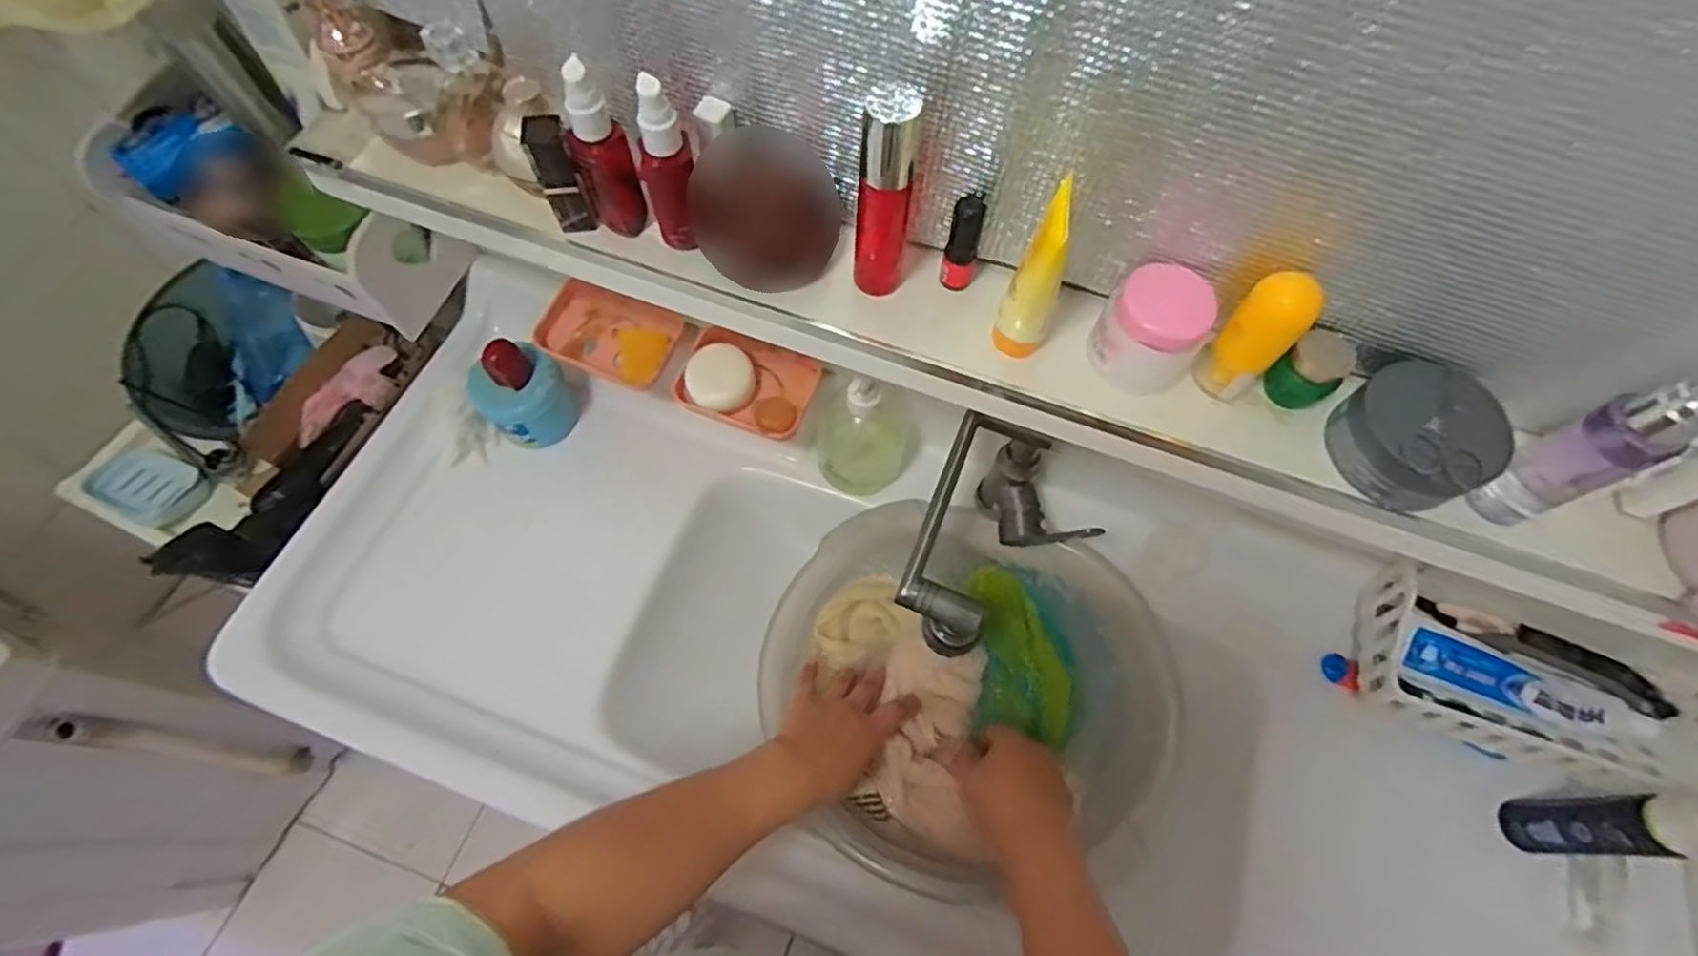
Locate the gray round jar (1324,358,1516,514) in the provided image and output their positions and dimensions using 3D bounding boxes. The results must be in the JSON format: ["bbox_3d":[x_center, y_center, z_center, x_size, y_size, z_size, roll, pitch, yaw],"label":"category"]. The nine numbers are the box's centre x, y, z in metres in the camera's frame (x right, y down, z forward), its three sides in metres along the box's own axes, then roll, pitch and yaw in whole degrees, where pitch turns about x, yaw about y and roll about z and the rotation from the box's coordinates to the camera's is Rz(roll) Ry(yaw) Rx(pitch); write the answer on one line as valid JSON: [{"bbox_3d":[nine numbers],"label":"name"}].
[{"bbox_3d":[0.339,-0.026,0.428,0.080,0.042,0.080,1,64,-2],"label":"gray round jar"}]

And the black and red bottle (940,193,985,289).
[{"bbox_3d":[0.075,-0.154,0.469,0.021,0.063,0.024,16,65,6],"label":"black and red bottle"}]

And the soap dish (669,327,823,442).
[{"bbox_3d":[-0.094,-0.091,0.663,0.123,0.031,0.088,22,65,8],"label":"soap dish"}]

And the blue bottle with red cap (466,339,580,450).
[{"bbox_3d":[-0.321,-0.083,0.706,0.088,0.118,0.072,-37,71,-18],"label":"blue bottle with red cap"}]

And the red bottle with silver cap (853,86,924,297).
[{"bbox_3d":[0.023,-0.174,0.444,0.031,0.136,0.037,9,64,2],"label":"red bottle with silver cap"}]

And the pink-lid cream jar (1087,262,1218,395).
[{"bbox_3d":[0.184,-0.090,0.438,0.063,0.060,0.051,37,68,15],"label":"pink-lid cream jar"}]

